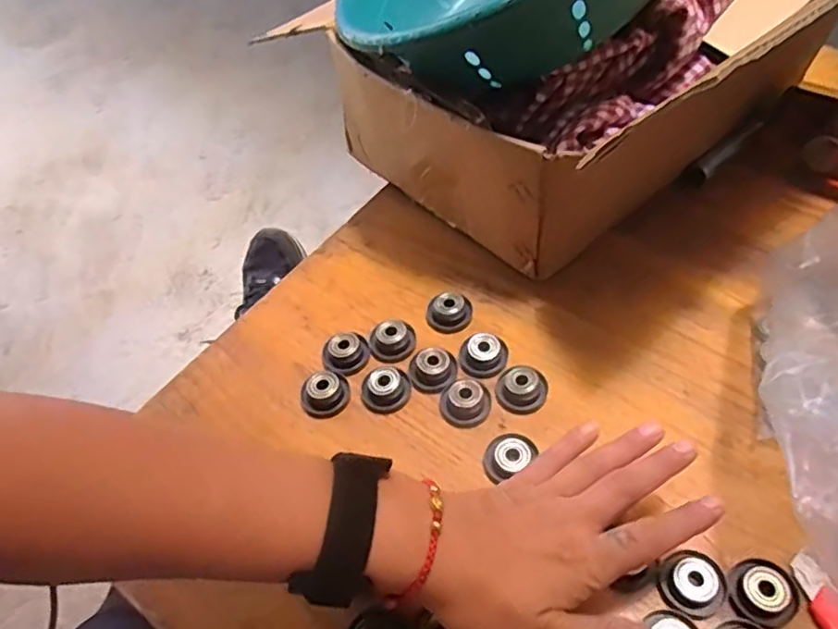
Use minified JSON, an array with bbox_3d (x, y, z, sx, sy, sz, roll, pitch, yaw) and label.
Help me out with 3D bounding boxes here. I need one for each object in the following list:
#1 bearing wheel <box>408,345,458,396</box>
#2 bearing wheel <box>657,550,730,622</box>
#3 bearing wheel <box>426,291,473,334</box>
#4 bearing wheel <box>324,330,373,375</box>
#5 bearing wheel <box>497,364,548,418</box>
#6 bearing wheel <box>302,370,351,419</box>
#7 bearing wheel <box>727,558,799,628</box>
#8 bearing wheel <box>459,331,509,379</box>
[{"bbox_3d":[0.009,0.038,0.435,0.032,0.019,0.030,-3,51,3],"label":"bearing wheel"},{"bbox_3d":[0.142,0.141,0.337,0.030,0.010,0.032,-3,51,3],"label":"bearing wheel"},{"bbox_3d":[0.022,-0.002,0.466,0.032,0.019,0.027,-4,51,2],"label":"bearing wheel"},{"bbox_3d":[-0.051,0.027,0.448,0.032,0.012,0.029,-15,51,-7],"label":"bearing wheel"},{"bbox_3d":[0.067,0.047,0.421,0.033,0.013,0.035,-3,51,3],"label":"bearing wheel"},{"bbox_3d":[-0.063,0.053,0.430,0.032,0.016,0.027,-11,51,-4],"label":"bearing wheel"},{"bbox_3d":[0.177,0.144,0.333,0.034,0.011,0.031,-3,51,3],"label":"bearing wheel"},{"bbox_3d":[0.044,0.028,0.437,0.032,0.014,0.029,0,51,5],"label":"bearing wheel"}]

